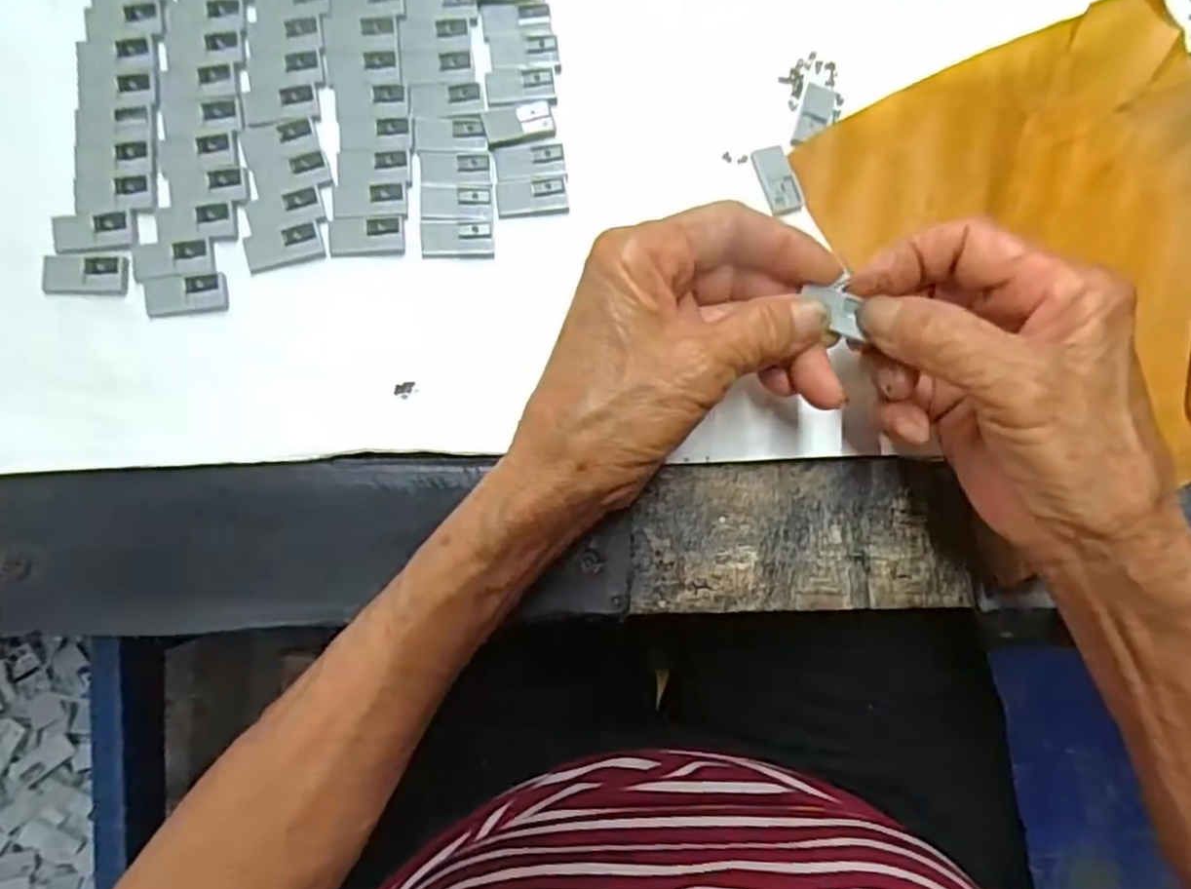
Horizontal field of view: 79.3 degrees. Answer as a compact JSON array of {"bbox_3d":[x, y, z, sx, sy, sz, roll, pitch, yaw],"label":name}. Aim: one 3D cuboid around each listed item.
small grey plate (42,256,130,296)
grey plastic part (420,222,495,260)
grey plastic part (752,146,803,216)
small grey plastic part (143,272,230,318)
[{"bbox_3d":[-0.183,-0.061,0.257,0.028,0.004,0.014,-2,86,-7],"label":"small grey plate"},{"bbox_3d":[-0.053,-0.079,0.276,0.027,0.004,0.014,-3,86,-7],"label":"grey plastic part"},{"bbox_3d":[0.073,-0.107,0.289,0.014,0.004,0.029,-18,88,-8],"label":"grey plastic part"},{"bbox_3d":[-0.149,-0.054,0.261,0.029,0.004,0.013,-9,87,-8],"label":"small grey plastic part"}]

